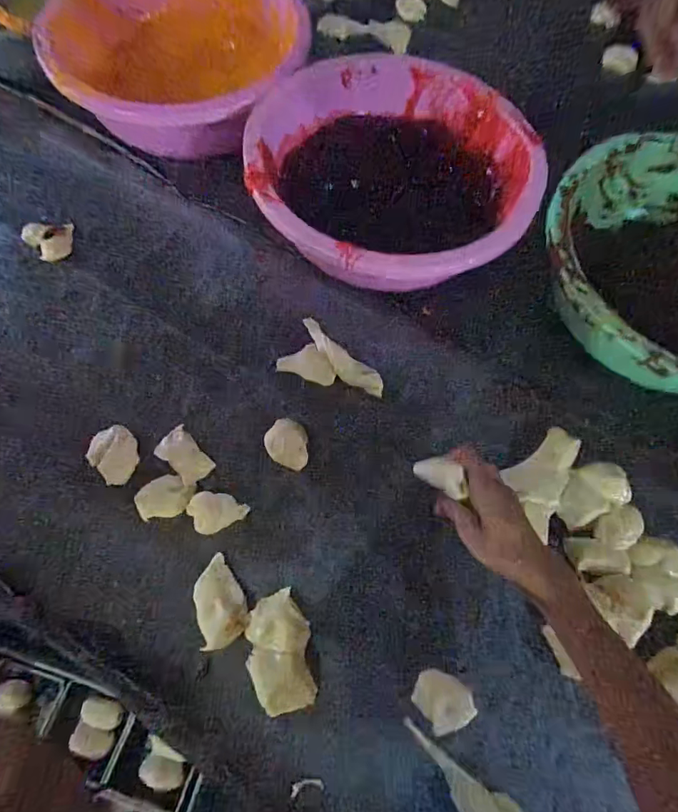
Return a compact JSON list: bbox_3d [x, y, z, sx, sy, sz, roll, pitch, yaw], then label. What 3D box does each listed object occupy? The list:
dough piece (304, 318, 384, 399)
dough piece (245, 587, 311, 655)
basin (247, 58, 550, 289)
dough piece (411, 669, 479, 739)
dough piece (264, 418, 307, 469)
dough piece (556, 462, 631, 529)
[{"bbox_3d":[-0.001,-0.060,0.580,0.136,0.016,0.038,41,72,14],"label":"dough piece"},{"bbox_3d":[-0.060,0.215,0.468,0.061,0.021,0.054,8,67,1],"label":"dough piece"},{"bbox_3d":[0.070,-0.297,0.615,0.347,0.121,0.323,1,67,-2],"label":"basin"},{"bbox_3d":[0.099,0.280,0.445,0.047,0.018,0.056,-34,73,-15],"label":"dough piece"},{"bbox_3d":[-0.059,0.043,0.532,0.047,0.018,0.058,1,67,-2],"label":"dough piece"},{"bbox_3d":[0.284,0.096,0.527,0.086,0.014,0.054,-25,71,-12],"label":"dough piece"}]

